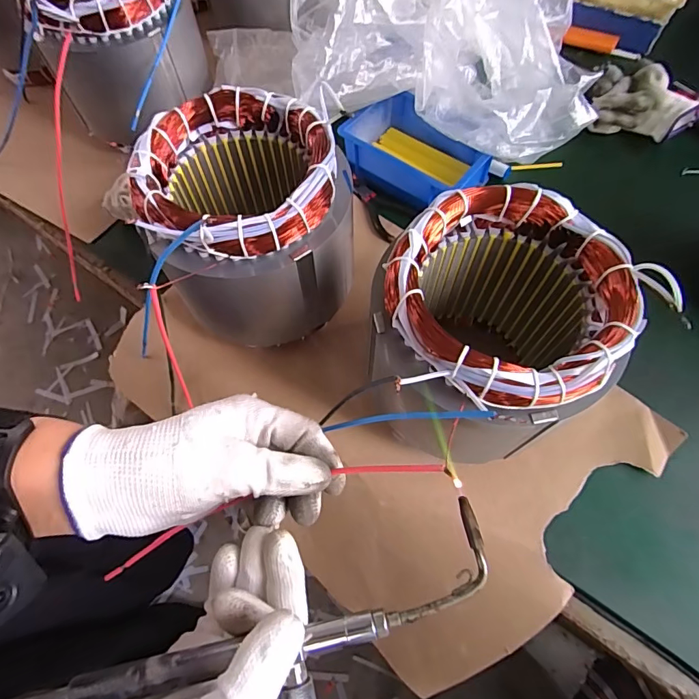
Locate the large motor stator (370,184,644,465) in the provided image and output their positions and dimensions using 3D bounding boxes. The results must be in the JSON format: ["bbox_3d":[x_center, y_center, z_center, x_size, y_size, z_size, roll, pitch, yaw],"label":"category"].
[{"bbox_3d":[0.094,-0.005,0.322,0.143,0.163,0.143,-21,66,-8],"label":"large motor stator"}]

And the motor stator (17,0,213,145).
[{"bbox_3d":[-0.237,-0.318,0.481,0.135,0.154,0.135,-1,65,2],"label":"motor stator"}]

